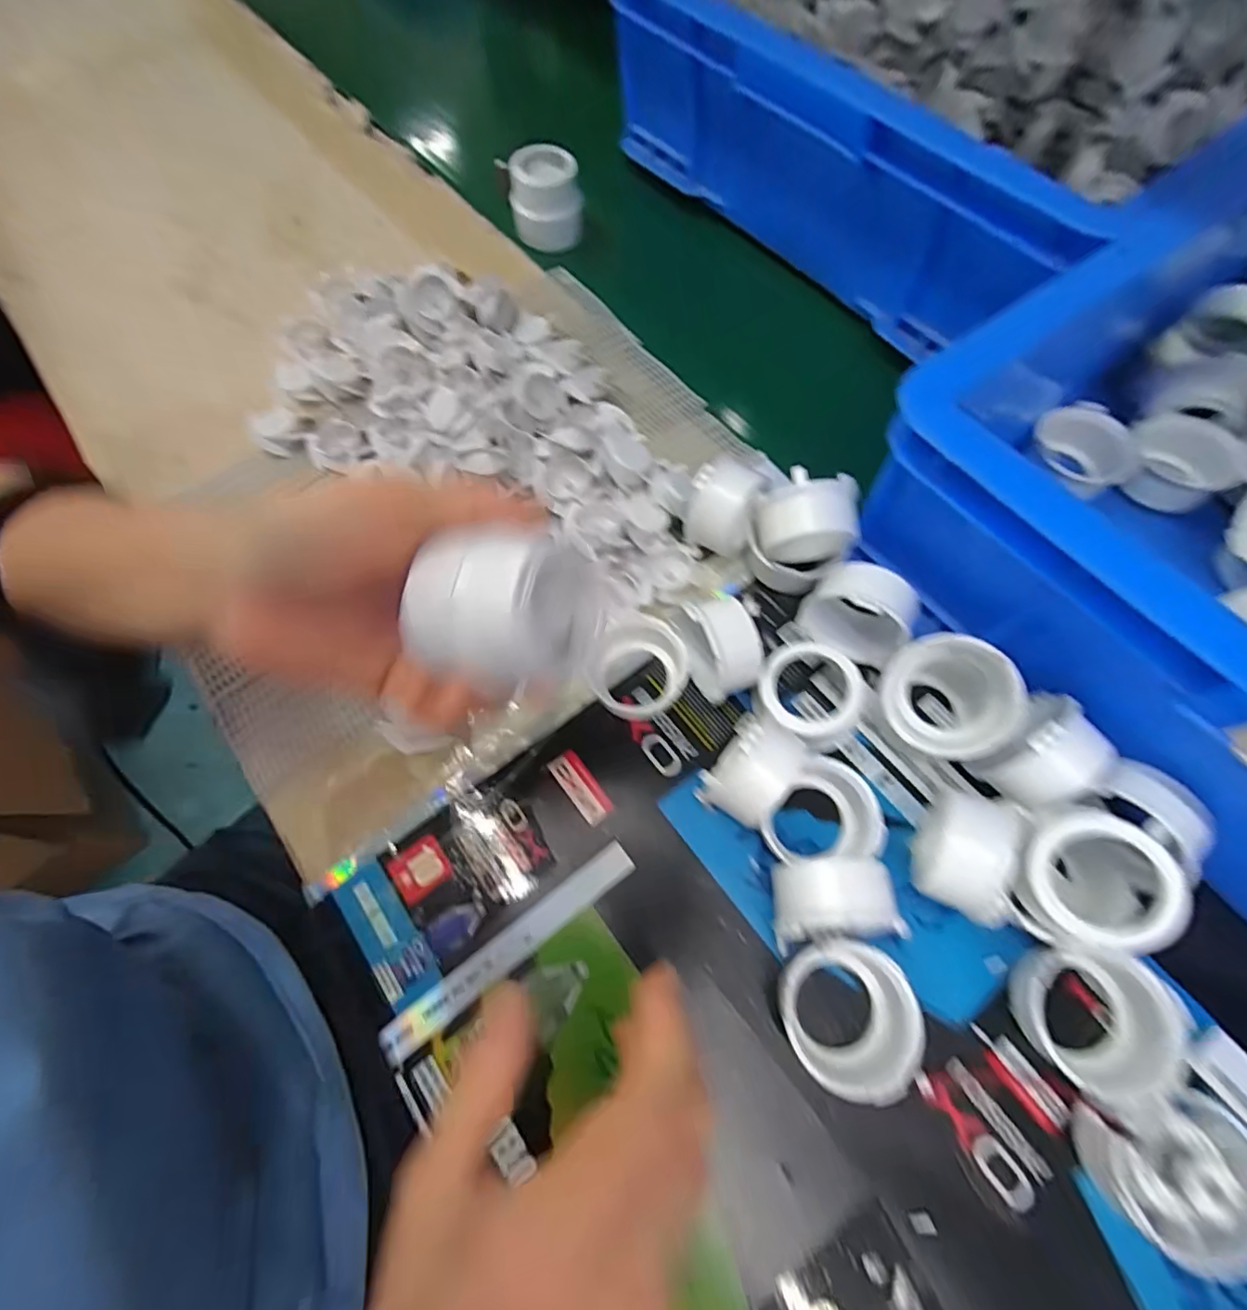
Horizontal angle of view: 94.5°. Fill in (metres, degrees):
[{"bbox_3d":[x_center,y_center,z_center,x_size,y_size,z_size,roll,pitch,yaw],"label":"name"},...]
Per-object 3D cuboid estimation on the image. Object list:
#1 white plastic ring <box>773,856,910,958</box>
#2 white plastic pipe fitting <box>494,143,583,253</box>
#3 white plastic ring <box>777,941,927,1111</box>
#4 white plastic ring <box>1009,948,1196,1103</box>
[{"bbox_3d":[0.088,0.108,0.253,0.046,0.050,0.033,-9,68,-1],"label":"white plastic ring"},{"bbox_3d":[-0.063,-0.368,0.469,0.049,0.056,0.061,-27,69,-8],"label":"white plastic pipe fitting"},{"bbox_3d":[0.094,0.152,0.246,0.053,0.028,0.056,-1,68,2],"label":"white plastic ring"},{"bbox_3d":[0.197,0.152,0.239,0.050,0.030,0.050,-1,68,2],"label":"white plastic ring"}]

